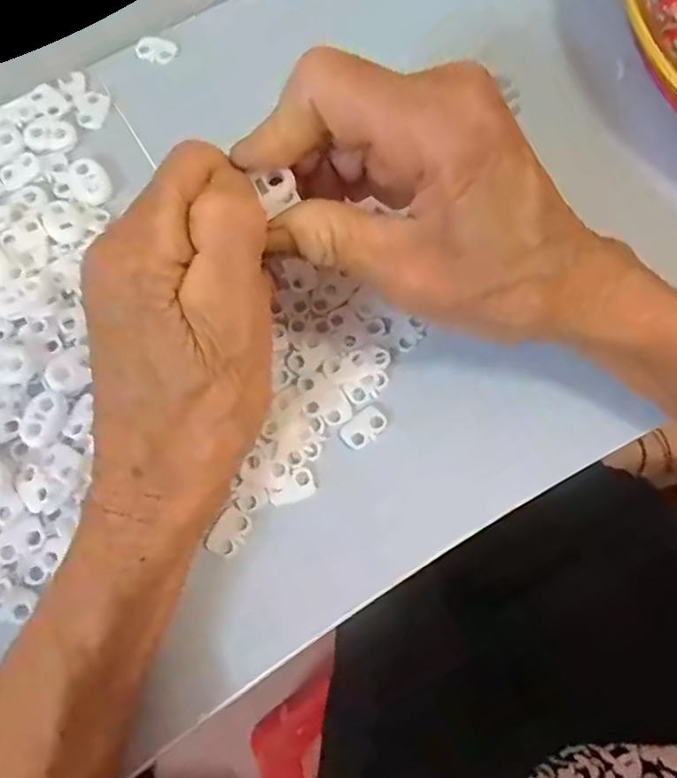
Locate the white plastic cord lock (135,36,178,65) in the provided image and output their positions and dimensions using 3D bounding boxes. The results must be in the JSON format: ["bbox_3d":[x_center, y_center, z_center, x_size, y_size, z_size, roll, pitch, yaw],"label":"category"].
[{"bbox_3d":[-0.085,-0.158,0.293,0.019,0.004,0.012,6,77,1],"label":"white plastic cord lock"}]

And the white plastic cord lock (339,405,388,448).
[{"bbox_3d":[0.010,0.015,0.250,0.018,0.004,0.012,-39,80,-9],"label":"white plastic cord lock"}]

